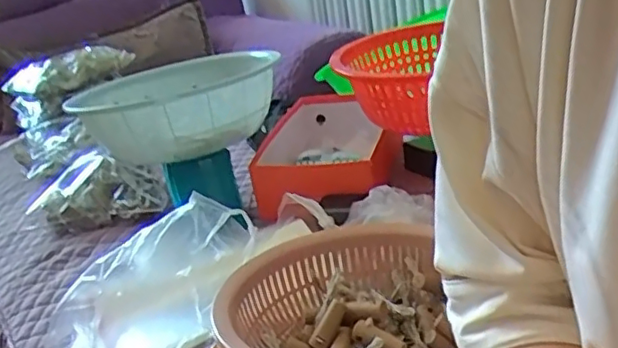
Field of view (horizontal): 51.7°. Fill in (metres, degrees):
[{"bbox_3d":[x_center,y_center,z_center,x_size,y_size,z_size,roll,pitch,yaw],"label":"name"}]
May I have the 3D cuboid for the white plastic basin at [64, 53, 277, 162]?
[{"bbox_3d":[-0.201,-0.093,0.961,0.299,0.114,0.255,-6,21,2],"label":"white plastic basin"}]

